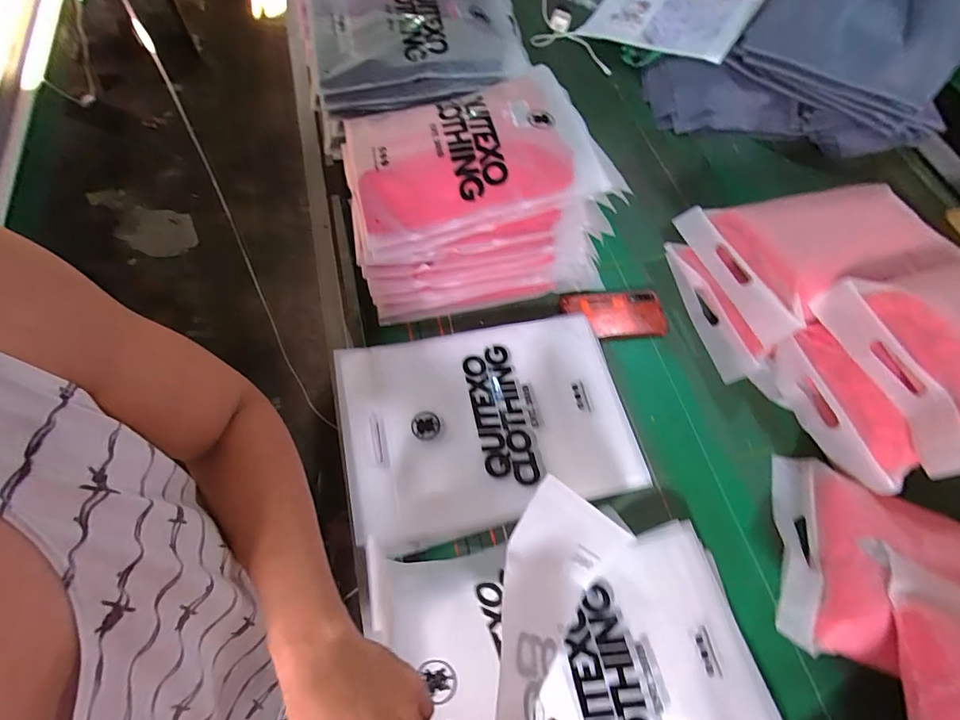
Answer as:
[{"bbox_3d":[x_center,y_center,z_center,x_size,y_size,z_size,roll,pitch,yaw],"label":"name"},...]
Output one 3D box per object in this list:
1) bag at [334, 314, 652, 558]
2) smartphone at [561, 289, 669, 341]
[{"bbox_3d":[0.010,0.079,0.605,0.367,0.035,0.256,-11,65,-11],"label":"bag"},{"bbox_3d":[0.214,-0.071,0.719,0.167,0.008,0.078,-4,76,-7],"label":"smartphone"}]

